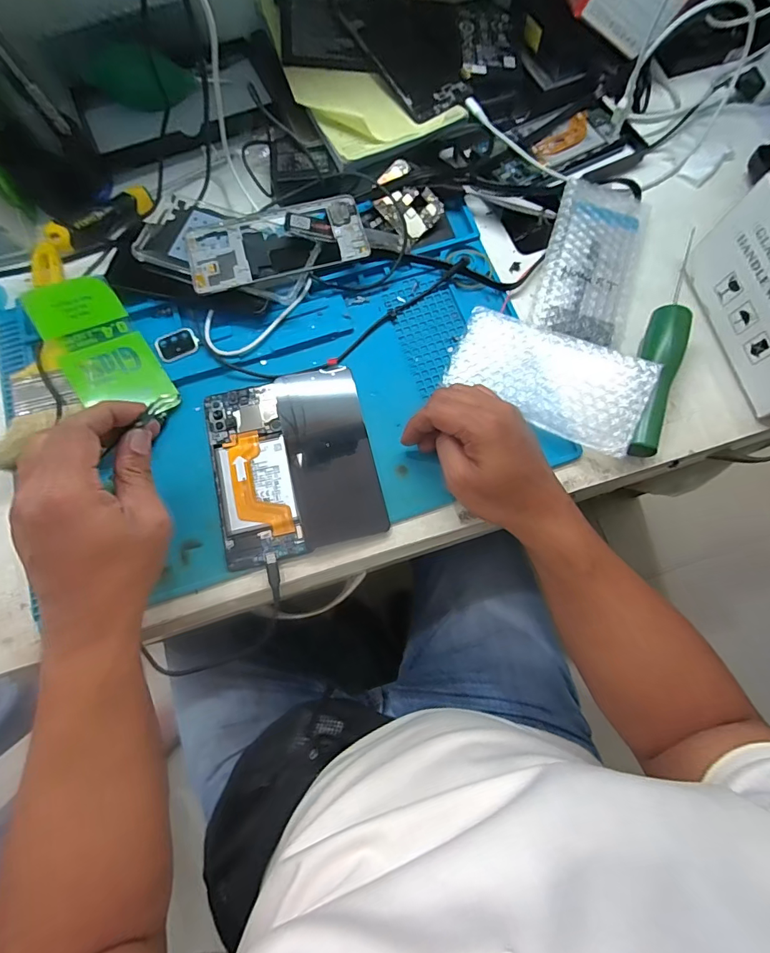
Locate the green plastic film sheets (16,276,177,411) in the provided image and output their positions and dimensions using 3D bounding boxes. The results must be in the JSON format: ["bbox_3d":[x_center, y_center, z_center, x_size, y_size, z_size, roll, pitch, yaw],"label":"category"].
[{"bbox_3d":[-0.254,-0.115,0.396,0.070,0.004,0.151,-31,82,-26],"label":"green plastic film sheets"}]

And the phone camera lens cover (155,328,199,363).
[{"bbox_3d":[-0.192,-0.122,0.409,0.036,0.006,0.026,-26,77,-6],"label":"phone camera lens cover"}]

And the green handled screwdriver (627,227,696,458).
[{"bbox_3d":[0.255,-0.120,0.401,0.038,0.031,0.225,19,76,5],"label":"green handled screwdriver"}]

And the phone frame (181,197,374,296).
[{"bbox_3d":[-0.101,-0.219,0.413,0.163,0.007,0.077,-16,74,-5],"label":"phone frame"}]

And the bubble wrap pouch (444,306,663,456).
[{"bbox_3d":[0.142,-0.088,0.391,0.170,0.008,0.086,25,86,15],"label":"bubble wrap pouch"}]

